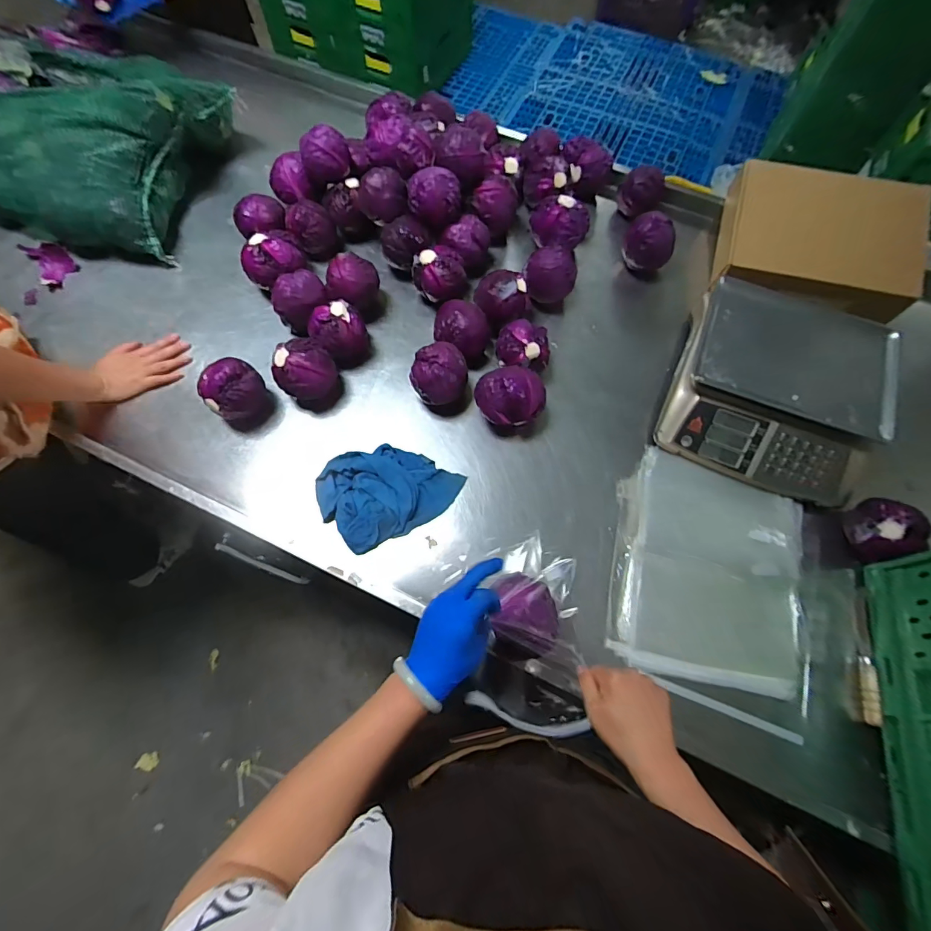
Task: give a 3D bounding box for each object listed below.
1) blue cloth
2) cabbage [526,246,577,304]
[{"bbox_3d":[-0.126,0.035,0.721,0.222,0.035,0.153,-24,72,-10],"label":"blue cloth"},{"bbox_3d":[0.154,-0.346,0.799,0.095,0.102,0.079,26,71,8],"label":"cabbage"}]

